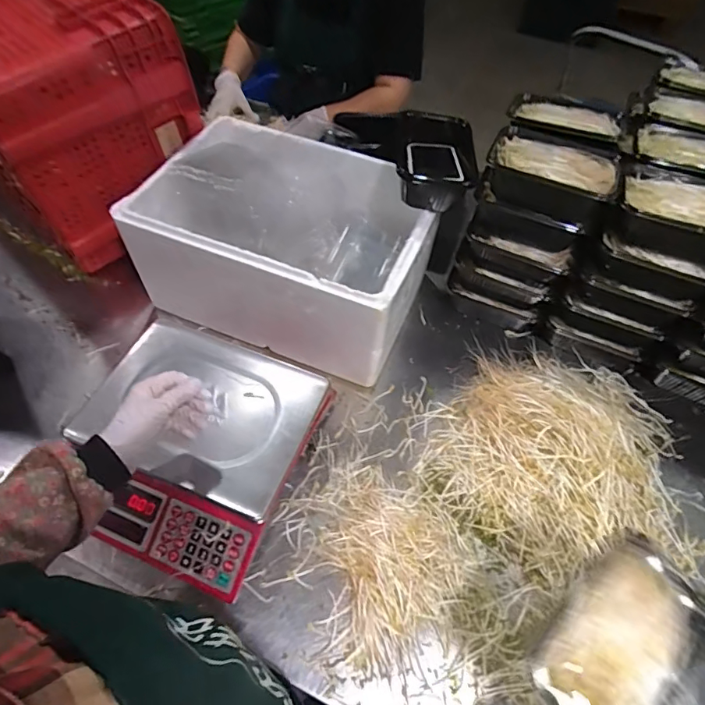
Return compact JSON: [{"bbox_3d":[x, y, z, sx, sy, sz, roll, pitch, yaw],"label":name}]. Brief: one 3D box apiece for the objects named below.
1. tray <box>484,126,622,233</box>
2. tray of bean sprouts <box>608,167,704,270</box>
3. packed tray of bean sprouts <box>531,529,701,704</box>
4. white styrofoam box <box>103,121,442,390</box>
[{"bbox_3d":[0.299,-0.269,0.730,0.184,0.080,0.125,21,57,10],"label":"tray"},{"bbox_3d":[0.475,-0.194,0.691,0.180,0.068,0.125,23,57,12],"label":"tray of bean sprouts"},{"bbox_3d":[0.253,0.266,0.437,0.178,0.039,0.112,-37,65,-25],"label":"packed tray of bean sprouts"},{"bbox_3d":[-0.104,-0.184,0.840,0.442,0.226,0.322,21,57,10],"label":"white styrofoam box"}]

